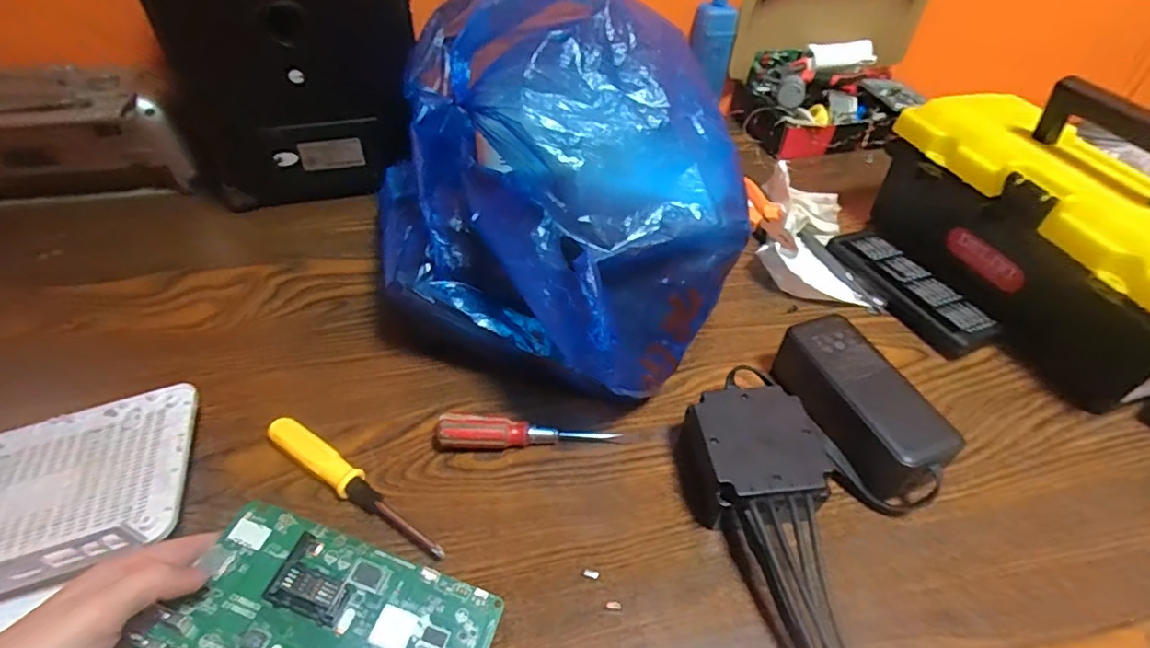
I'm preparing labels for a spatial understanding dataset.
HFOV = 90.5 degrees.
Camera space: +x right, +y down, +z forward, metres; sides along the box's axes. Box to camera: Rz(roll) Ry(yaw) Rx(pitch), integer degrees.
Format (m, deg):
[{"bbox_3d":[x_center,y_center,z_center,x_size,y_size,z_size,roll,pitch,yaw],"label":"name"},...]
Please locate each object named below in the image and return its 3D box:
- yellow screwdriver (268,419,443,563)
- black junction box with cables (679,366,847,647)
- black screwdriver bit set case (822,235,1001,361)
[{"bbox_3d":[-0.144,0.105,0.374,0.148,0.027,0.020,25,49,21],"label":"yellow screwdriver"},{"bbox_3d":[0.123,0.137,0.327,0.073,0.054,0.240,-3,45,-5],"label":"black junction box with cables"},{"bbox_3d":[0.300,-0.031,0.513,0.060,0.027,0.146,-19,49,-20],"label":"black screwdriver bit set case"}]

